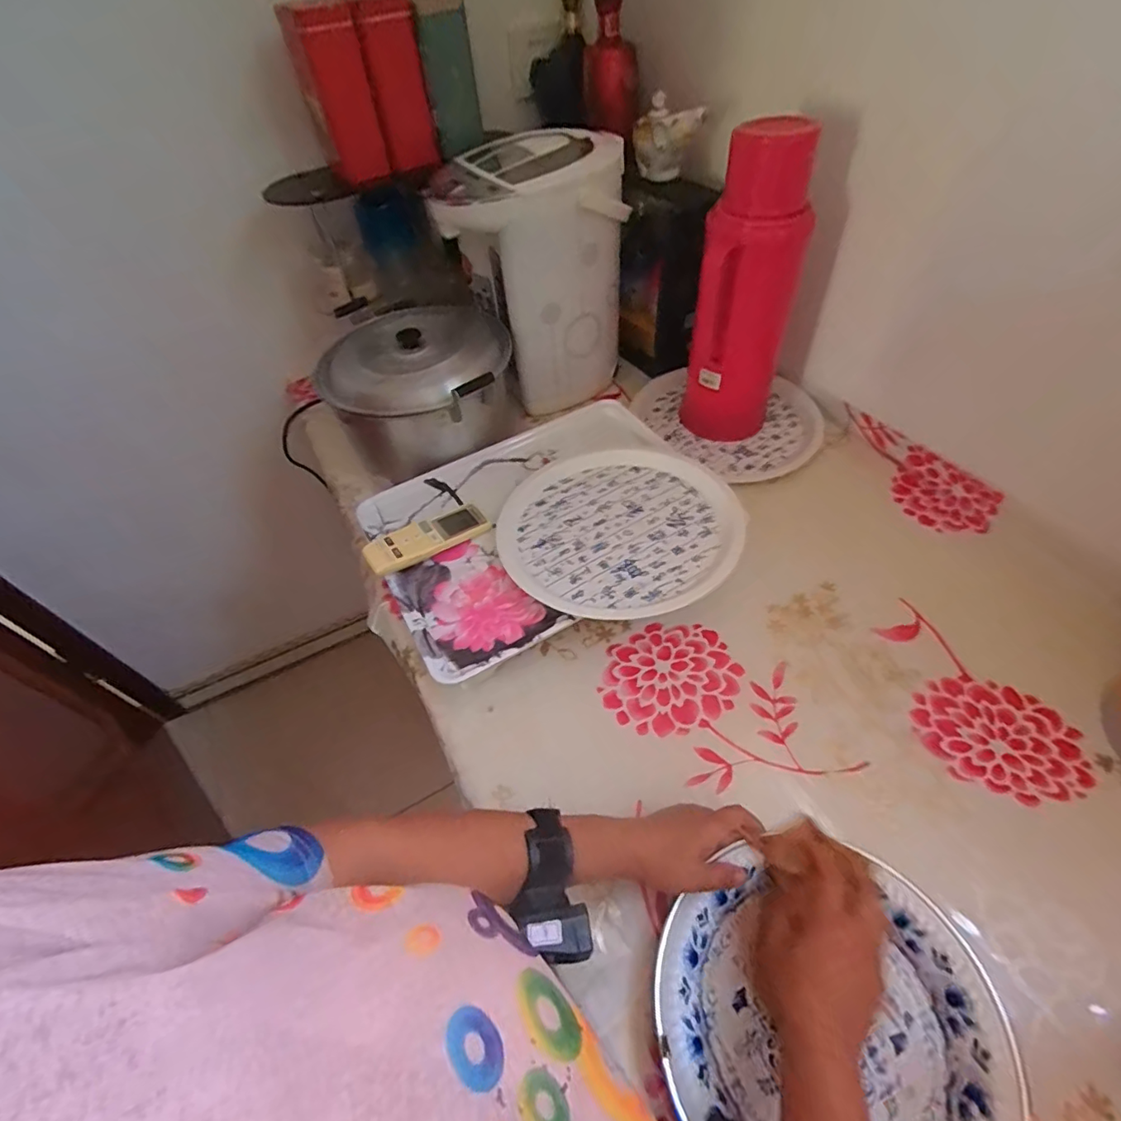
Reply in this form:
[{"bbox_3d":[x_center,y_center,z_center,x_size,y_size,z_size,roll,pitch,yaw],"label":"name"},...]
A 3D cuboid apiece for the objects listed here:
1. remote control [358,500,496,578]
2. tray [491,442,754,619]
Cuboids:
[{"bbox_3d":[-0.166,-0.029,0.675,0.155,0.022,0.052,-26,69,-28],"label":"remote control"},{"bbox_3d":[0.082,-0.053,0.677,0.302,0.034,0.288,-3,52,3],"label":"tray"}]

